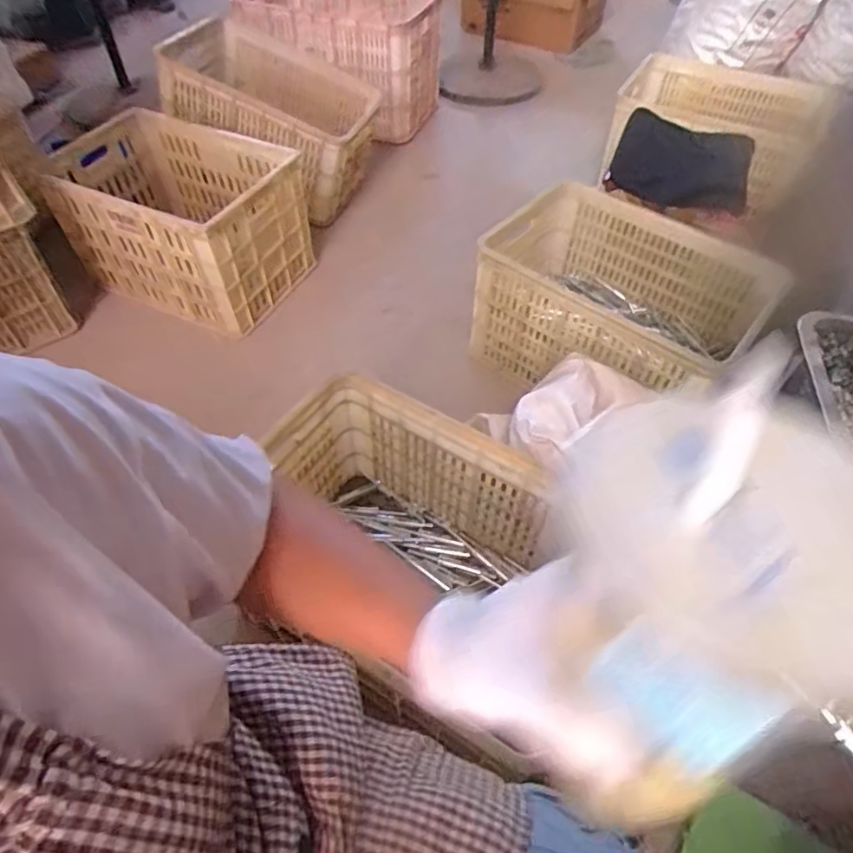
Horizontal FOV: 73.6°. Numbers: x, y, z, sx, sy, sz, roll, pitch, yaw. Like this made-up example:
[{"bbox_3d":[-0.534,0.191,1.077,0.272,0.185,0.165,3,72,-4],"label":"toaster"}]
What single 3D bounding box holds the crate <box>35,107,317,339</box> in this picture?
[{"bbox_3d":[-0.630,-0.551,1.475,0.635,0.295,0.433,23,55,17],"label":"crate"}]

